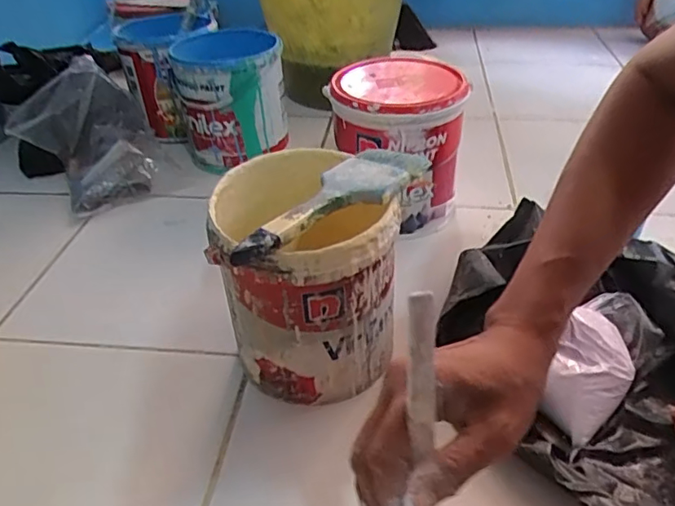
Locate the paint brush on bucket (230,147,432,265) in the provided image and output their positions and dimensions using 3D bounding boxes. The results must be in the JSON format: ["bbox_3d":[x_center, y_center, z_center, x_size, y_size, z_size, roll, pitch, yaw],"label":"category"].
[{"bbox_3d":[-0.010,-0.045,0.465,0.197,0.014,0.071,-32,47,-32],"label":"paint brush on bucket"}]

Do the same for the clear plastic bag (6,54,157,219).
[{"bbox_3d":[-0.398,-0.181,0.857,0.198,0.170,0.193,-16,40,-17],"label":"clear plastic bag"}]

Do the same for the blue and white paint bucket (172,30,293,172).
[{"bbox_3d":[-0.174,-0.257,0.917,0.170,0.175,0.168,-9,39,-8],"label":"blue and white paint bucket"}]

